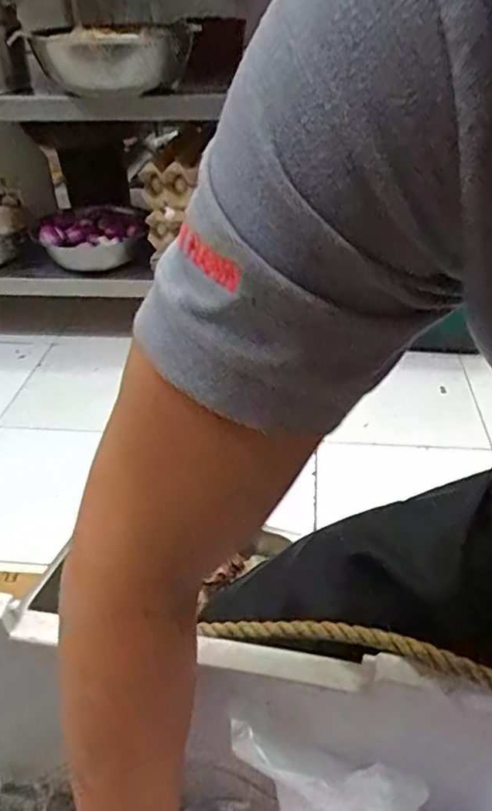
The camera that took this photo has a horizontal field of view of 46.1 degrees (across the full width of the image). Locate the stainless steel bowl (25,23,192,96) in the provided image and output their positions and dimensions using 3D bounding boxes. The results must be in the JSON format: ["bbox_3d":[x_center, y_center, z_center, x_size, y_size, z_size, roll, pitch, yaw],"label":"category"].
[{"bbox_3d":[-0.229,-0.602,1.002,0.258,0.085,0.289,-5,37,-6],"label":"stainless steel bowl"}]

